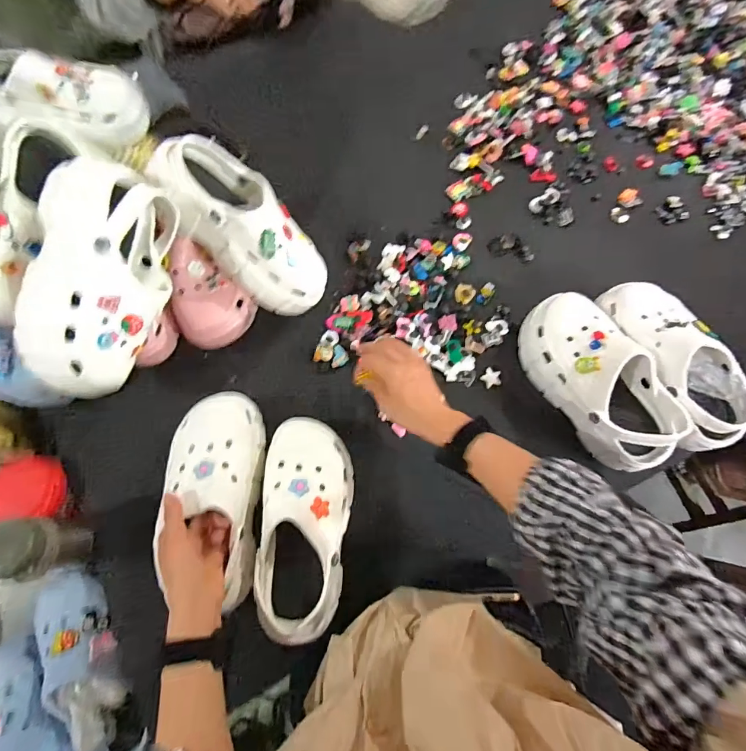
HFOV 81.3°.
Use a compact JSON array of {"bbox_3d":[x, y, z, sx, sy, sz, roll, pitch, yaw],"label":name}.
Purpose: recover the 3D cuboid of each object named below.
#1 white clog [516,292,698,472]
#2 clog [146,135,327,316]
[{"bbox_3d":[0.295,0.003,0.577,0.099,0.100,0.239,-30,77,-9],"label":"white clog"},{"bbox_3d":[-0.158,-0.187,0.557,0.117,0.078,0.254,-48,115,-13],"label":"clog"}]

